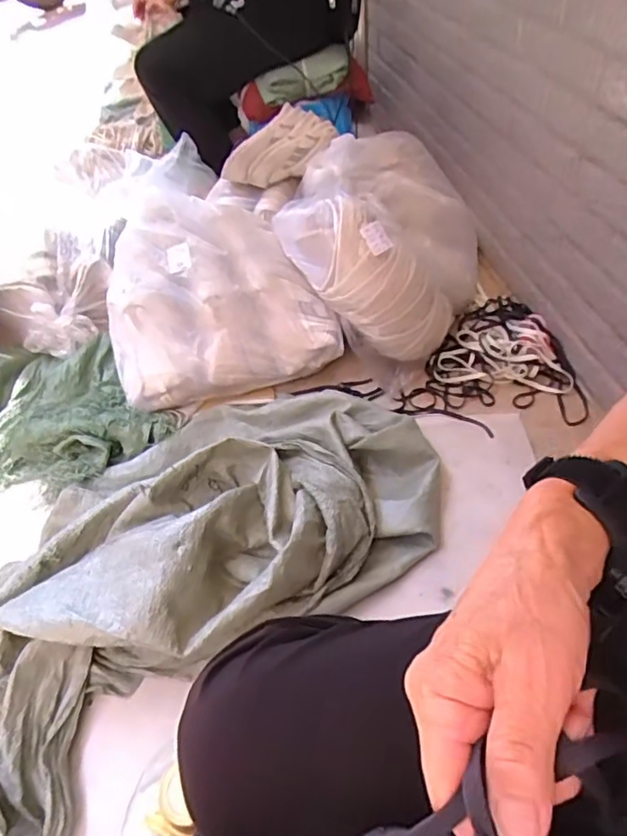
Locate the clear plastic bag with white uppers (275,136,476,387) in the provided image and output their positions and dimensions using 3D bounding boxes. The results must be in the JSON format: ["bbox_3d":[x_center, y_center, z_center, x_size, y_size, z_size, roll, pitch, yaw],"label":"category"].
[{"bbox_3d":[0.120,-0.323,1.108,0.346,0.276,0.409,17,51,21],"label":"clear plastic bag with white uppers"}]

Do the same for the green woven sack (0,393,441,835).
[{"bbox_3d":[-0.207,0.181,0.767,0.827,0.129,0.428,-34,51,-23],"label":"green woven sack"}]

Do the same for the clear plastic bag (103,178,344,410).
[{"bbox_3d":[-0.184,-0.239,1.055,0.388,0.215,0.335,-14,46,-7],"label":"clear plastic bag"}]

